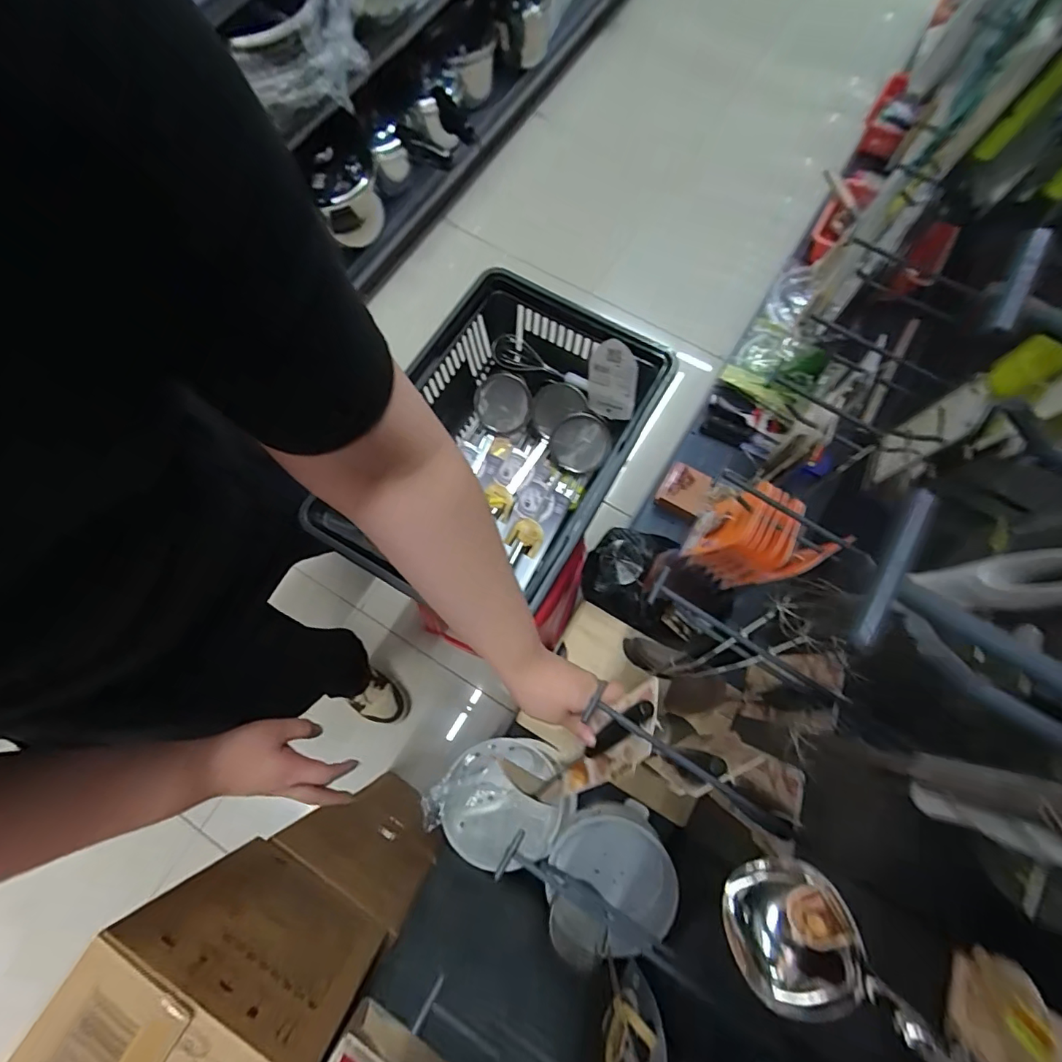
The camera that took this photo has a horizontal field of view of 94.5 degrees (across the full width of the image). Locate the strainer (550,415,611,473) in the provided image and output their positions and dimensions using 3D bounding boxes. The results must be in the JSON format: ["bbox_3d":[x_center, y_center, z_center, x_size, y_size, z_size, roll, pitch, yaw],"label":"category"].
[{"bbox_3d":[0.079,-0.143,0.803,0.093,0.093,0.016,8,27,2],"label":"strainer"}]

